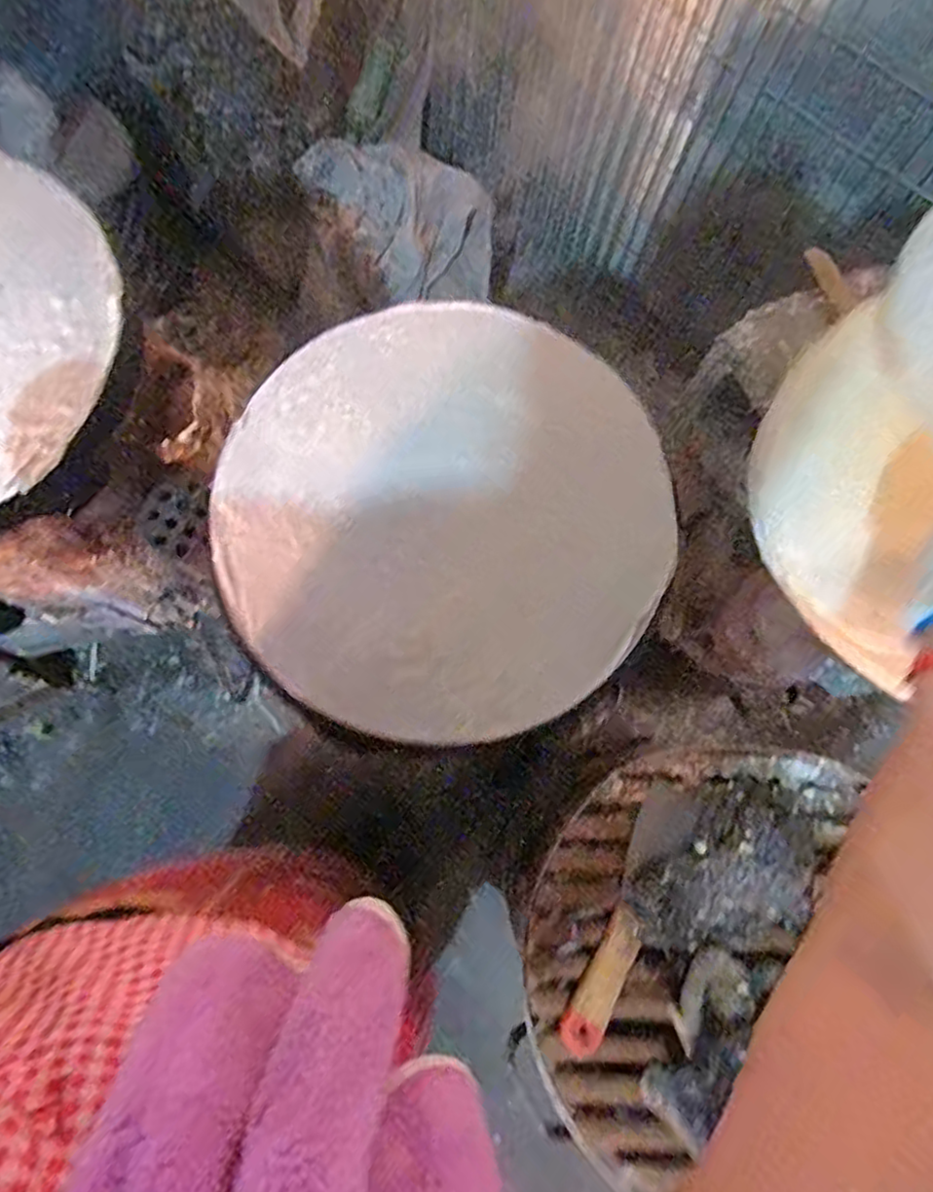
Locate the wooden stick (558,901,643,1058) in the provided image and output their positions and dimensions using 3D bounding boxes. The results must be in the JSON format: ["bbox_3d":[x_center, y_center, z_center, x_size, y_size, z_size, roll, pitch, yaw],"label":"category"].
[{"bbox_3d":[0.113,0.314,0.540,0.033,0.013,0.113,30,77,5],"label":"wooden stick"}]

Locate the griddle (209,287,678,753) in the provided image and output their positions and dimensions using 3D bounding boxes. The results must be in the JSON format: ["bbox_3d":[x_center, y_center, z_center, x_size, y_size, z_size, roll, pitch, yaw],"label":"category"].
[{"bbox_3d":[-0.024,-0.067,0.530,0.357,0.045,0.341,0,76,-2],"label":"griddle"}]

